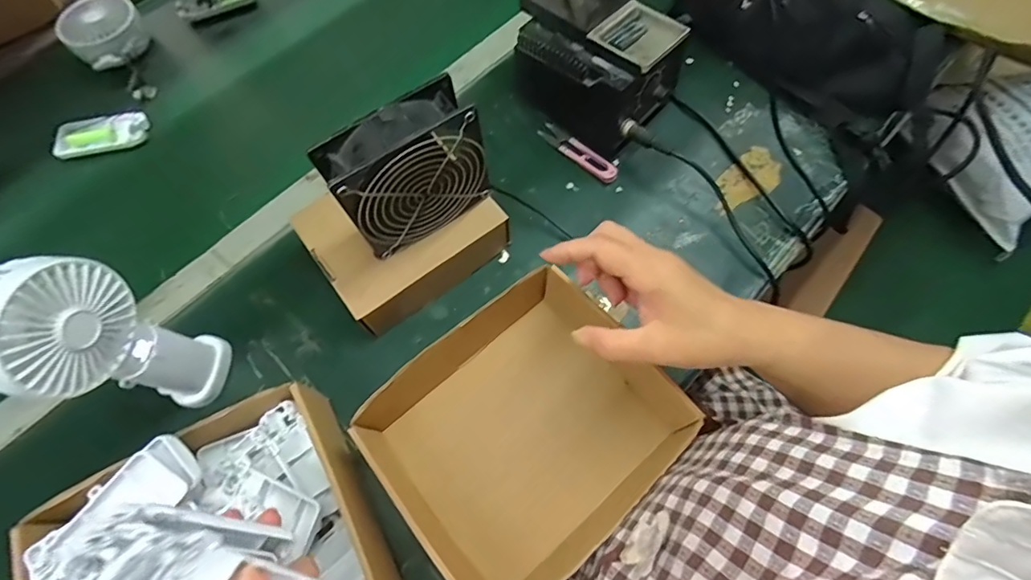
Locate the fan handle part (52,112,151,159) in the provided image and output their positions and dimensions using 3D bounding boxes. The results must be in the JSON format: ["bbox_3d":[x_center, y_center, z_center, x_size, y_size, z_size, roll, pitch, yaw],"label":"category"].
[{"bbox_3d":[-0.472,-0.178,0.554,0.096,0.009,0.049,-12,68,-5],"label":"fan handle part"}]

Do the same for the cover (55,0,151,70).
[{"bbox_3d":[-0.498,-0.314,0.594,0.077,0.045,0.087,41,73,15],"label":"cover"}]

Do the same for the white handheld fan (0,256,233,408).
[{"bbox_3d":[-0.293,0.046,0.361,0.051,0.188,0.087,5,67,2],"label":"white handheld fan"}]

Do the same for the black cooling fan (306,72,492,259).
[{"bbox_3d":[-0.086,-0.095,0.395,0.119,0.114,0.045,-32,71,-13],"label":"black cooling fan"}]

